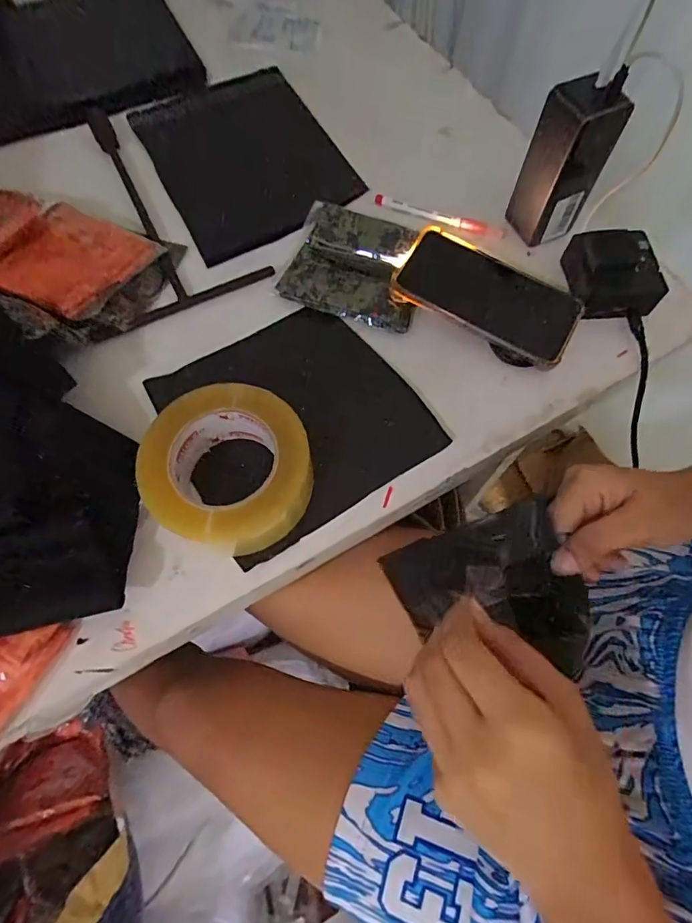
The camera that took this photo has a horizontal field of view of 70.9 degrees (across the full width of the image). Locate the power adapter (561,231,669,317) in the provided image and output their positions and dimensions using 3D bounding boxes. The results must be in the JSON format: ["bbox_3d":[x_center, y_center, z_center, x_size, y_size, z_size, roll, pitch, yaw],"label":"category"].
[{"bbox_3d":[0.250,-0.176,0.455,0.076,0.043,0.069,-1,68,-1],"label":"power adapter"}]

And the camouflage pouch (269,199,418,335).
[{"bbox_3d":[0.008,-0.197,0.479,0.135,0.018,0.126,17,69,6],"label":"camouflage pouch"}]

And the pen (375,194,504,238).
[{"bbox_3d":[0.095,-0.255,0.506,0.138,0.012,0.015,24,70,9],"label":"pen"}]

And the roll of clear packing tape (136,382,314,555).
[{"bbox_3d":[-0.094,0.004,0.382,0.131,0.048,0.121,0,68,0],"label":"roll of clear packing tape"}]

